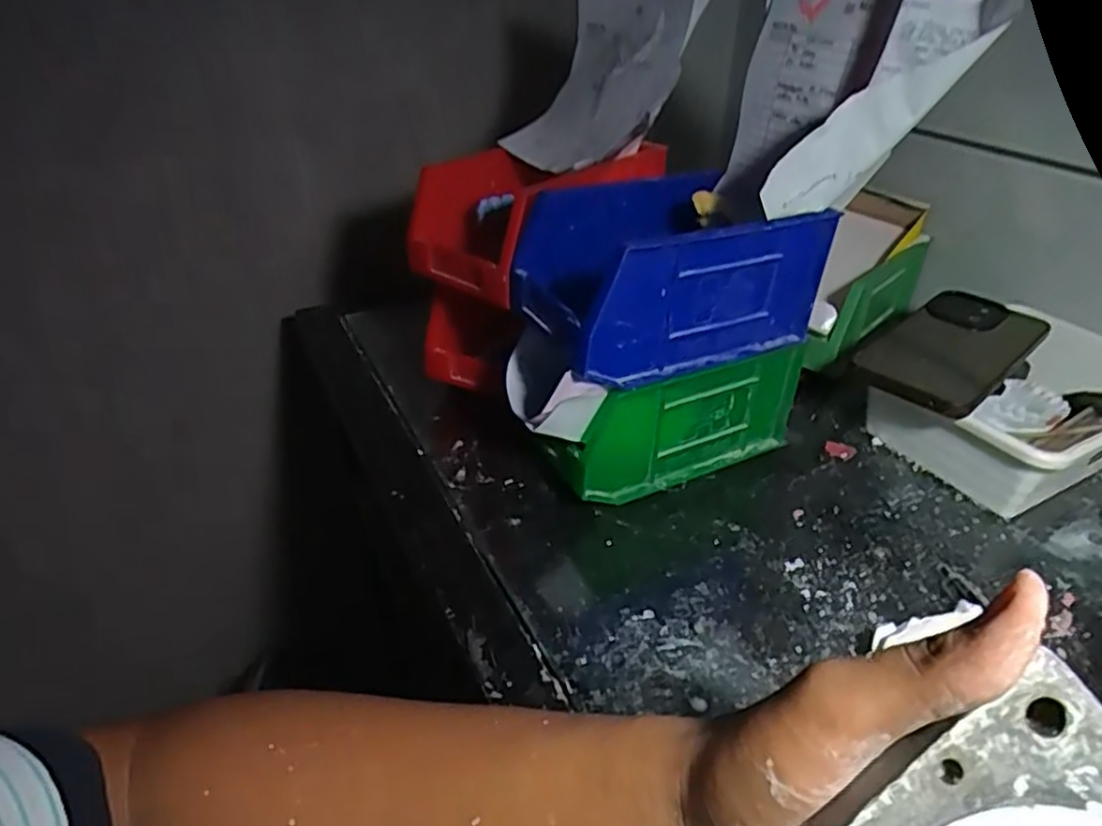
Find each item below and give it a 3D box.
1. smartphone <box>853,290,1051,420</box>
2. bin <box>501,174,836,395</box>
[{"bbox_3d":[0.280,-0.047,0.495,0.167,0.014,0.084,-27,43,-34],"label":"smartphone"},{"bbox_3d":[0.070,-0.085,0.431,0.165,0.090,0.096,-16,38,-22],"label":"bin"}]

